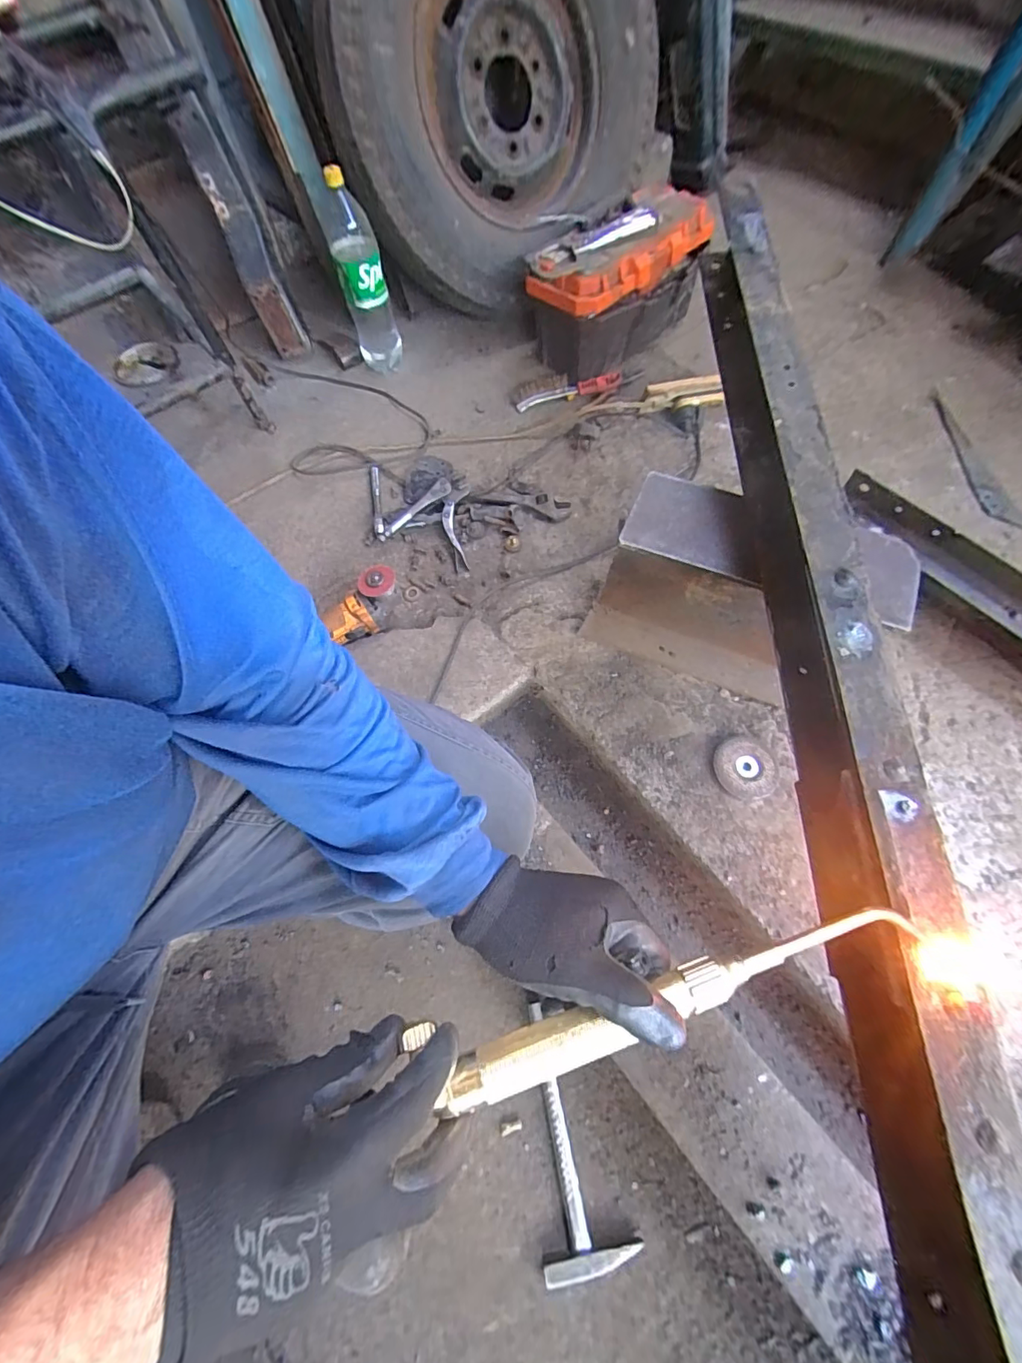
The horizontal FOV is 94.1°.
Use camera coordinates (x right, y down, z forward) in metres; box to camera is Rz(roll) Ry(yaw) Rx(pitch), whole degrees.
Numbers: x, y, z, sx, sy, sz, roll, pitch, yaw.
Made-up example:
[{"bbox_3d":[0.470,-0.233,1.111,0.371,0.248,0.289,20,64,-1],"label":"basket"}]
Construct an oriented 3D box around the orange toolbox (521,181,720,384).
[{"bbox_3d":[0.242,-0.850,1.029,0.433,0.221,0.201,-41,70,-15],"label":"orange toolbox"}]

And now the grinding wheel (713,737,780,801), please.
[{"bbox_3d":[0.343,0.125,0.687,0.091,0.018,0.087,-1,65,2],"label":"grinding wheel"}]

